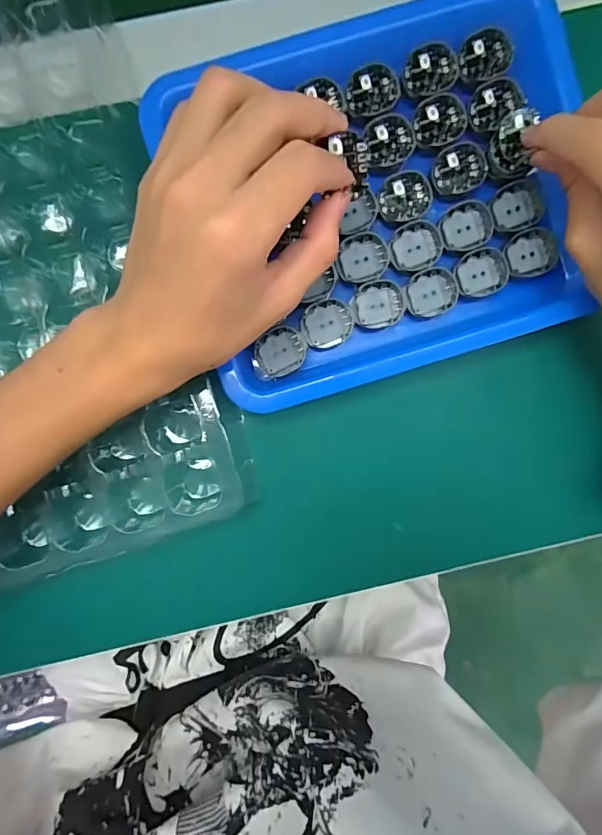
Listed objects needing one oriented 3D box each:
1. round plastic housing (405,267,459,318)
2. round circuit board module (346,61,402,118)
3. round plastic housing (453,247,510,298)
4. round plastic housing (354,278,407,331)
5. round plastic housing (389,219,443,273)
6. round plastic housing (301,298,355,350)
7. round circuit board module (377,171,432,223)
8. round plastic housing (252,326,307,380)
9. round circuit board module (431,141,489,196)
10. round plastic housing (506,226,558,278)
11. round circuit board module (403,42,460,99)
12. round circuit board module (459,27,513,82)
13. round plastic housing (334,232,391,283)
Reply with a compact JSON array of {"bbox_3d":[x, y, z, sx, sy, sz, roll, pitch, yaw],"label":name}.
[{"bbox_3d":[0.072,-0.069,0.257,0.028,0.006,0.025,-7,91,-2],"label":"round plastic housing"},{"bbox_3d":[0.038,-0.172,0.246,0.025,0.007,0.028,32,89,-2],"label":"round circuit board module"},{"bbox_3d":[0.100,-0.080,0.256,0.029,0.006,0.024,-14,91,-2],"label":"round plastic housing"},{"bbox_3d":[0.044,-0.062,0.256,0.027,0.005,0.025,0,90,-2],"label":"round plastic housing"},{"bbox_3d":[0.063,-0.093,0.253,0.029,0.006,0.025,-6,91,-2],"label":"round plastic housing"},{"bbox_3d":[0.015,-0.051,0.253,0.028,0.006,0.025,-17,91,-2],"label":"round plastic housing"},{"bbox_3d":[0.056,-0.119,0.250,0.028,0.004,0.025,0,90,-2],"label":"round circuit board module"},{"bbox_3d":[-0.012,-0.035,0.256,0.031,0.005,0.023,-35,91,-1],"label":"round plastic housing"},{"bbox_3d":[0.086,-0.134,0.250,0.030,0.004,0.026,-22,91,-2],"label":"round circuit board module"},{"bbox_3d":[0.127,-0.091,0.255,0.027,0.004,0.024,-18,91,-2],"label":"round plastic housing"},{"bbox_3d":[0.069,-0.184,0.247,0.026,0.008,0.029,38,89,-2],"label":"round circuit board module"},{"bbox_3d":[0.098,-0.192,0.247,0.024,0.007,0.029,43,89,-2],"label":"round circuit board module"},{"bbox_3d":[0.034,-0.087,0.254,0.027,0.005,0.026,0,90,-2],"label":"round plastic housing"}]

